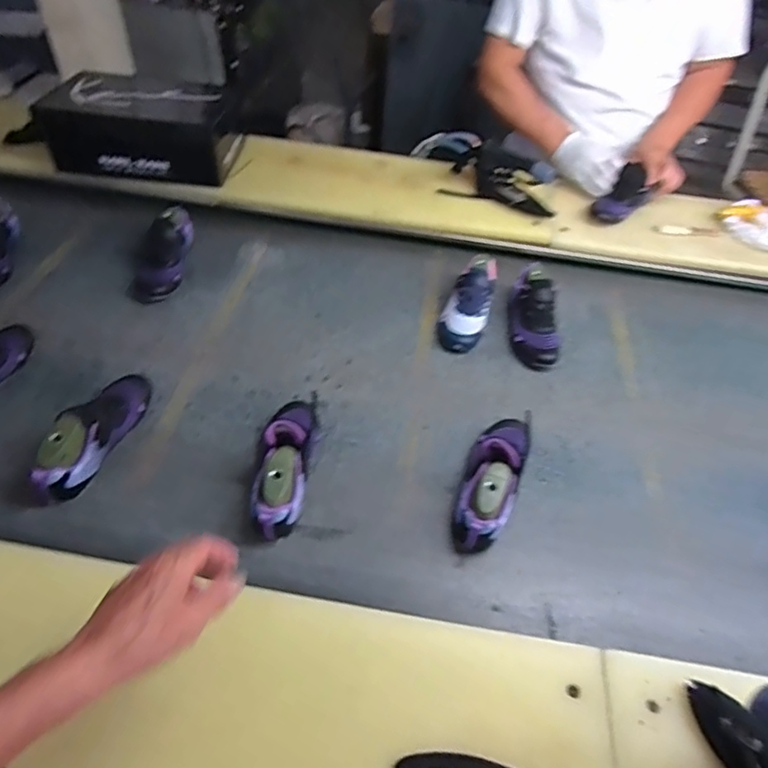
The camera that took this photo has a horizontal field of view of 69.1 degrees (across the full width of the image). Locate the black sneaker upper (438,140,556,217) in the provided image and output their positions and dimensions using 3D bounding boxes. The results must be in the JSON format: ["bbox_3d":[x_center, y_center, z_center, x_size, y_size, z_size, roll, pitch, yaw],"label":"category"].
[{"bbox_3d":[0.257,-0.443,1.195,0.242,0.092,0.078,19,49,12],"label":"black sneaker upper"}]

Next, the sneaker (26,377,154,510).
[{"bbox_3d":[-0.383,0.056,0.744,0.065,0.085,0.215,10,48,5],"label":"sneaker"}]

